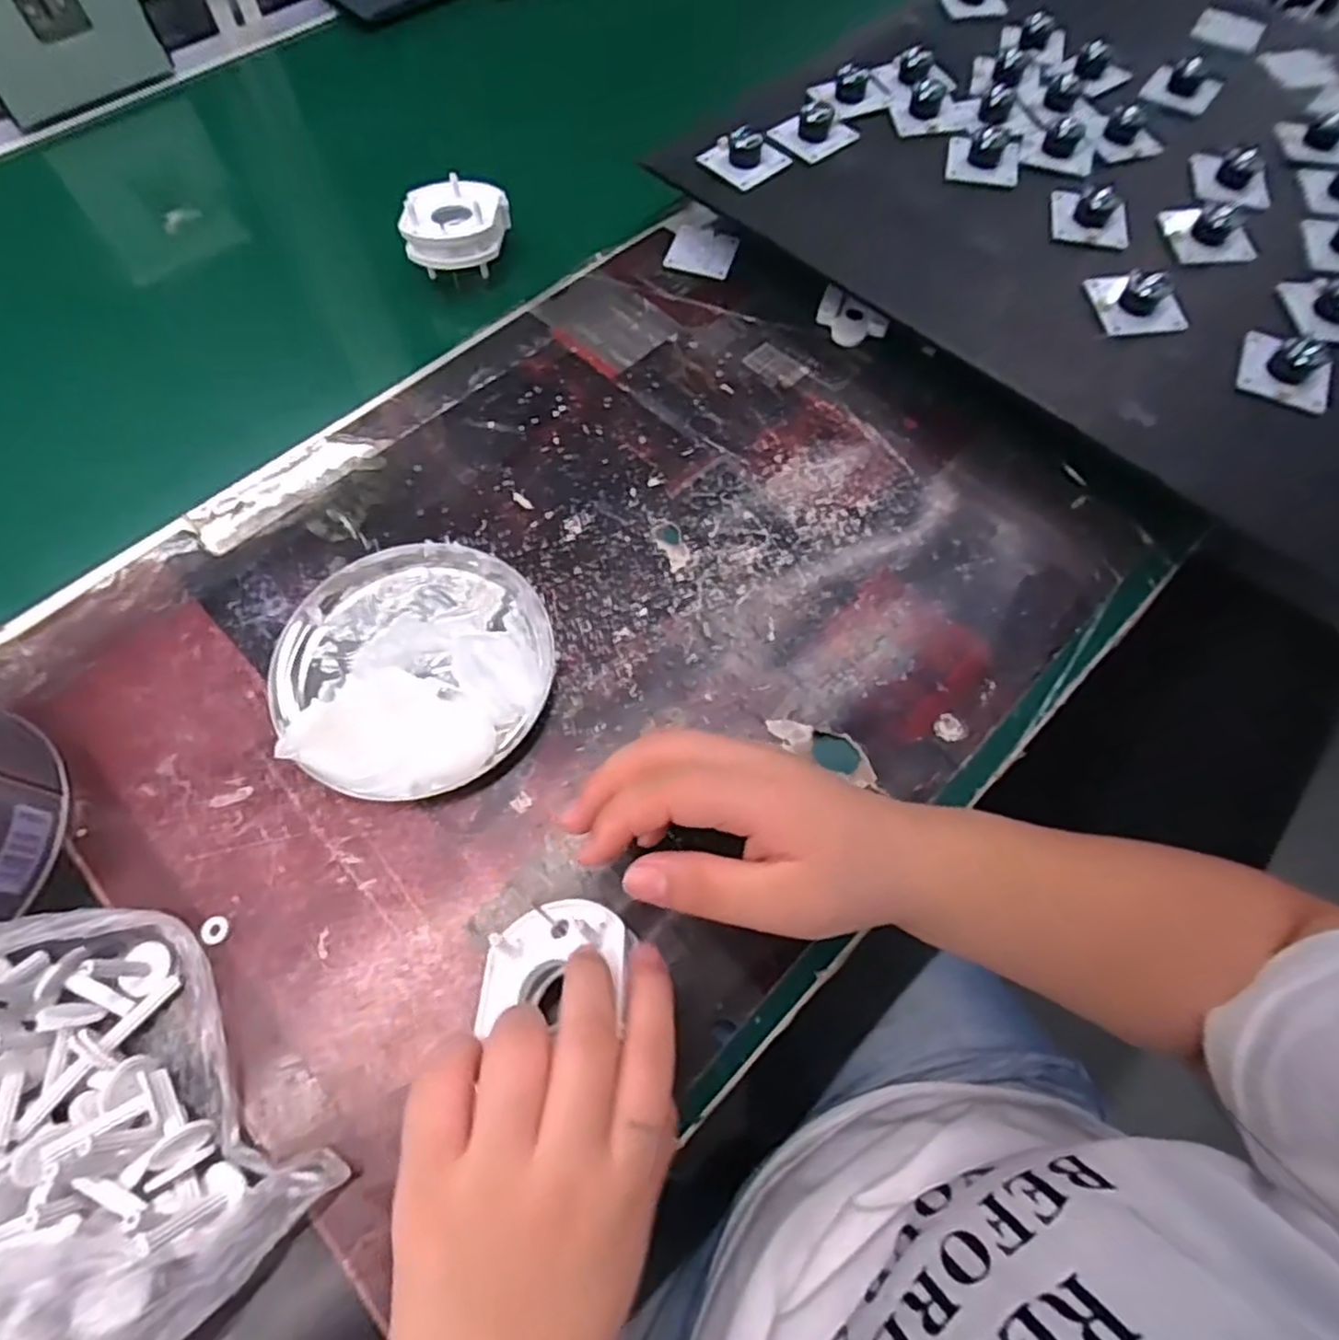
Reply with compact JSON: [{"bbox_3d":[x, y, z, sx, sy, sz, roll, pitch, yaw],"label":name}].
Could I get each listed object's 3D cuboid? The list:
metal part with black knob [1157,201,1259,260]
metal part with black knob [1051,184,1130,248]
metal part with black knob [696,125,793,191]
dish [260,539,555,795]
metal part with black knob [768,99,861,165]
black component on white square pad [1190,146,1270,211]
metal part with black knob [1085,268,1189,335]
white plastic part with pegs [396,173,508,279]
[{"bbox_3d":[0.317,-0.257,0.416,0.049,0.017,0.031,12,63,4],"label":"metal part with black knob"},{"bbox_3d":[0.251,-0.273,0.418,0.042,0.018,0.040,11,63,4],"label":"metal part with black knob"},{"bbox_3d":[0.049,-0.324,0.442,0.042,0.020,0.044,-38,72,-16],"label":"metal part with black knob"},{"bbox_3d":[-0.120,-0.004,0.334,0.125,0.021,0.125,0,66,-1],"label":"dish"},{"bbox_3d":[0.094,-0.347,0.453,0.043,0.017,0.041,-41,72,-17],"label":"metal part with black knob"},{"bbox_3d":[0.348,-0.307,0.435,0.041,0.021,0.040,16,64,6],"label":"black component on white square pad"},{"bbox_3d":[0.258,-0.204,0.389,0.042,0.021,0.043,-5,66,-3],"label":"metal part with black knob"},{"bbox_3d":[-0.135,-0.280,0.455,0.064,0.036,0.059,-7,66,-4],"label":"white plastic part with pegs"}]

